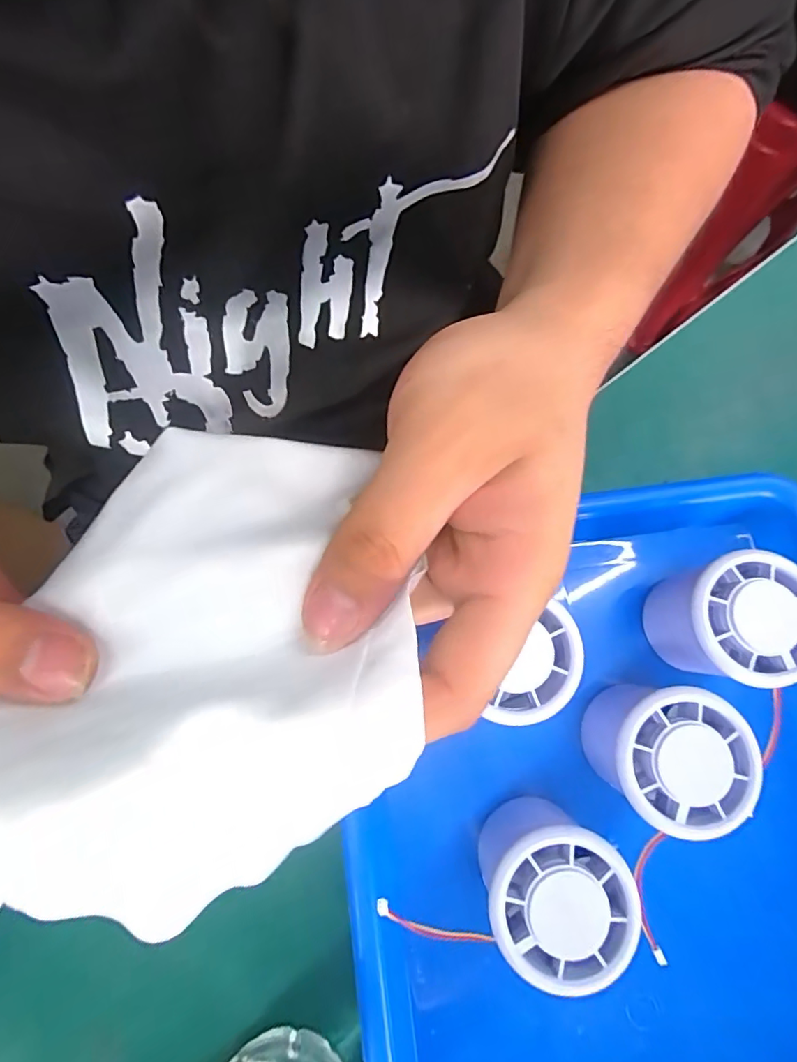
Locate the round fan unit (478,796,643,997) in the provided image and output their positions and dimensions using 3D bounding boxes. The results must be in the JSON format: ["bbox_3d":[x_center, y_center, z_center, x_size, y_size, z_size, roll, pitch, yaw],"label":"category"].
[{"bbox_3d":[0.063,0.149,0.227,0.054,0.057,0.052,0,80,-1],"label":"round fan unit"}]

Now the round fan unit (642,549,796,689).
[{"bbox_3d":[0.150,0.041,0.247,0.055,0.062,0.053,0,80,-1],"label":"round fan unit"}]

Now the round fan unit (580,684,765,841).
[{"bbox_3d":[0.116,0.097,0.237,0.052,0.057,0.054,0,80,-1],"label":"round fan unit"}]

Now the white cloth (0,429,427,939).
[{"bbox_3d":[-0.060,0.035,0.147,0.124,0.036,0.127,-16,79,-3],"label":"white cloth"}]

